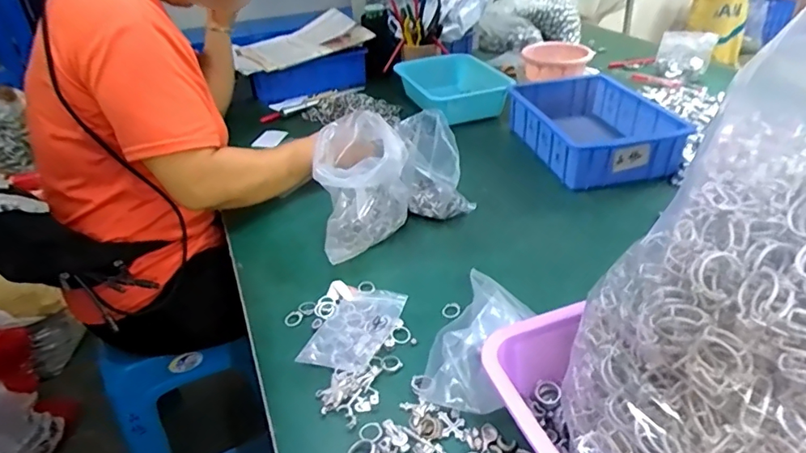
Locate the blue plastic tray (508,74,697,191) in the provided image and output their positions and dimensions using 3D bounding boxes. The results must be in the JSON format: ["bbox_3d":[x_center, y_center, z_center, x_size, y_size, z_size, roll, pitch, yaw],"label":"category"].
[{"bbox_3d":[0.328,-0.177,0.902,0.206,0.081,0.279,-8,34,-7],"label":"blue plastic tray"}]

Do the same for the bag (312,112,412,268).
[{"bbox_3d":[-0.053,-0.059,0.686,0.116,0.128,0.183,-5,34,-2],"label":"bag"}]

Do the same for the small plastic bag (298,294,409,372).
[{"bbox_3d":[-0.056,0.112,0.548,0.075,0.016,0.121,12,37,23],"label":"small plastic bag"}]

